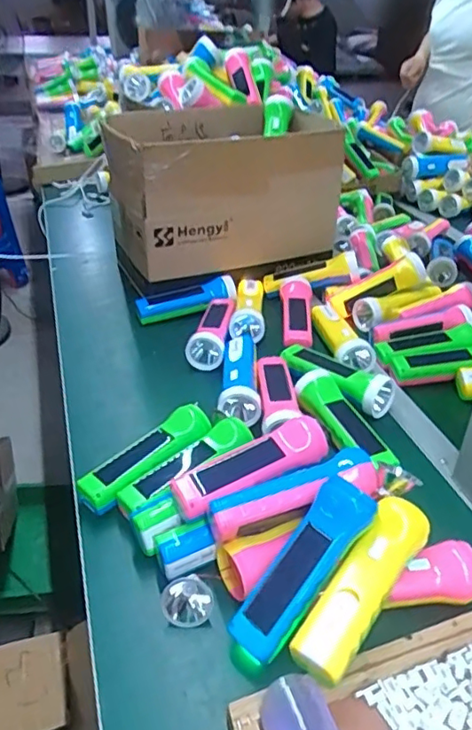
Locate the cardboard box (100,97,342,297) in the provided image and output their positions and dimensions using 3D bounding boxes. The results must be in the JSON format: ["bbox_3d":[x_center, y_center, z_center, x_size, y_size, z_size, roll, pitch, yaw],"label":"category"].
[{"bbox_3d":[-0.020,-0.295,0.998,0.375,0.244,0.269,-14,37,-22],"label":"cardboard box"}]

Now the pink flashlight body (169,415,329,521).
[{"bbox_3d":[0.017,0.100,0.548,0.162,0.041,0.052,-16,38,-25],"label":"pink flashlight body"}]

